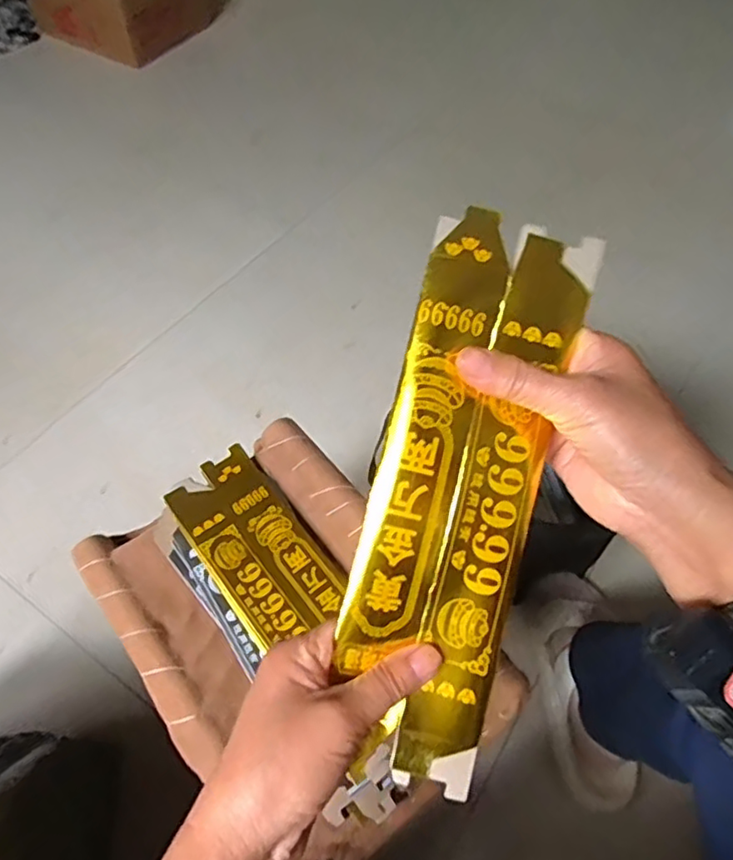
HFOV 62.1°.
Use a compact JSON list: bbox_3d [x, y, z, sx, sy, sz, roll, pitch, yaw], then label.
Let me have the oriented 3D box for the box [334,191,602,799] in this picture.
[{"bbox_3d":[0.046,0.034,0.305,0.085,0.012,0.273,11,91,4],"label":"box"}]

